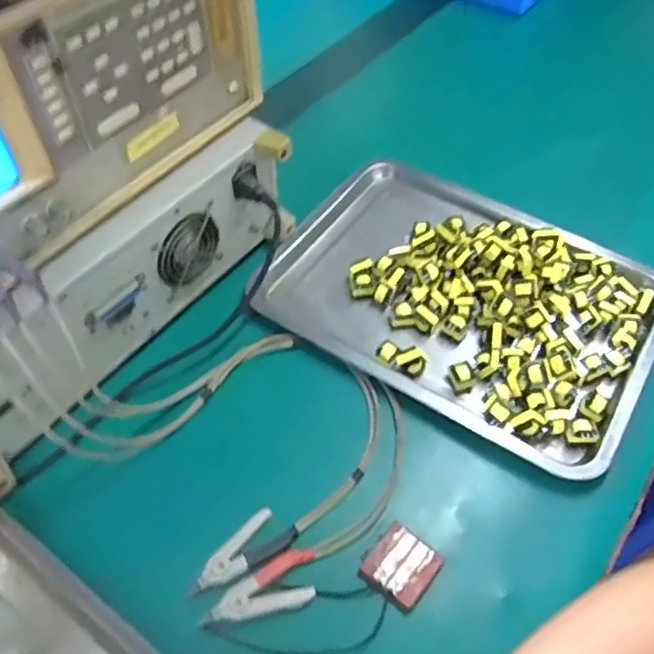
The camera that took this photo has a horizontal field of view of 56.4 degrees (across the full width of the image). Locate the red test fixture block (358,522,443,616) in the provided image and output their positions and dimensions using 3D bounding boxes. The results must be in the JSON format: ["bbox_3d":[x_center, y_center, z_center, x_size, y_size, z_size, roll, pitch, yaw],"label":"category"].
[{"bbox_3d":[0.058,0.185,0.476,0.050,0.010,0.052,35,60,21],"label":"red test fixture block"}]

